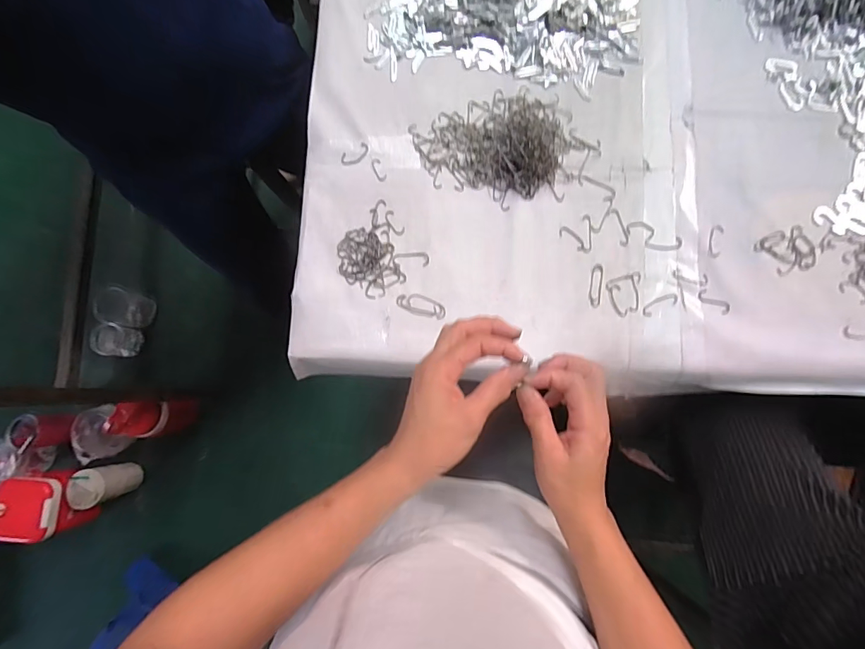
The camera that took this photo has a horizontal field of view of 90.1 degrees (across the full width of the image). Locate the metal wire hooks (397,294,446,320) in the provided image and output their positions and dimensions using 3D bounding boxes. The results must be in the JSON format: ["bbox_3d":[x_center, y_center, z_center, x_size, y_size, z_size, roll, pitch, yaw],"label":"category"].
[{"bbox_3d":[-0.013,-0.022,0.505,0.058,0.004,0.022,20,84,5],"label":"metal wire hooks"}]

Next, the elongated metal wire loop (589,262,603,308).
[{"bbox_3d":[0.191,-0.046,0.503,0.013,0.004,0.052,10,83,4],"label":"elongated metal wire loop"}]

